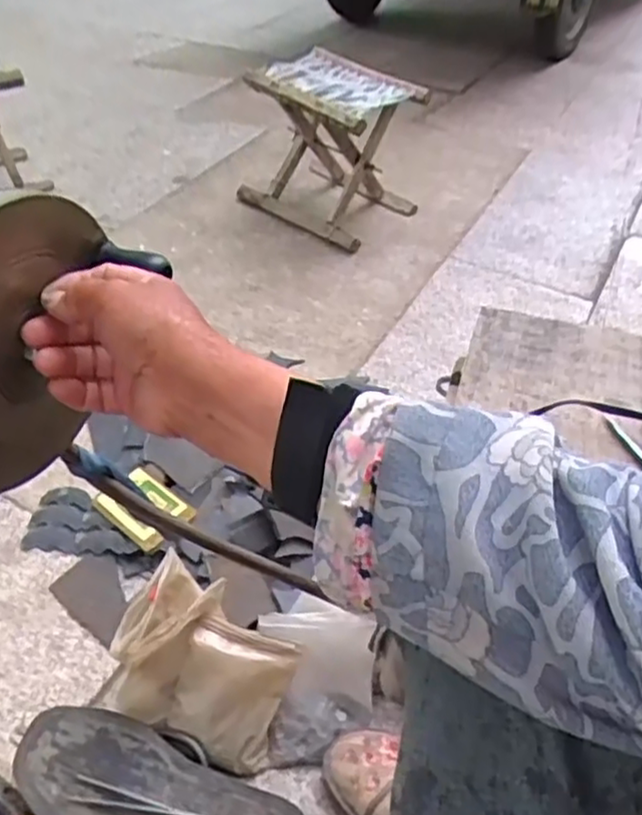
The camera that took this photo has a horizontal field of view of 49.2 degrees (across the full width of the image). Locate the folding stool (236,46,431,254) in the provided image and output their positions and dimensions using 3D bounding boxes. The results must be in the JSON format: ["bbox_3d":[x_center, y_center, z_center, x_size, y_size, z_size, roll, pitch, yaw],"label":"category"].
[{"bbox_3d":[0.013,-0.489,1.317,0.301,0.271,0.198,33,52,28],"label":"folding stool"}]

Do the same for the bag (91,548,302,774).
[{"bbox_3d":[-0.121,0.250,0.698,0.179,0.133,0.125,18,46,16],"label":"bag"}]

